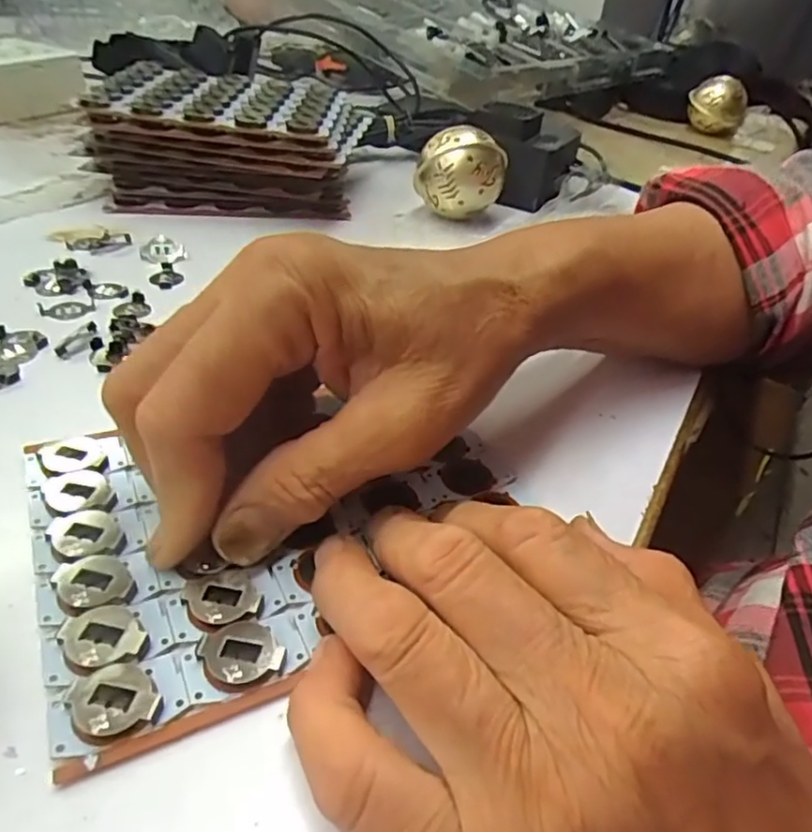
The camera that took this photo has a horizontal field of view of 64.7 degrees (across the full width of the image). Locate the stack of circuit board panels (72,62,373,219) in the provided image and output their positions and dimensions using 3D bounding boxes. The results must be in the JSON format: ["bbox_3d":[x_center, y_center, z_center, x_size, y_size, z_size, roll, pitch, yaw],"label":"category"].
[{"bbox_3d":[-0.112,-0.176,0.414,0.158,0.060,0.112,8,38,1],"label":"stack of circuit board panels"}]

